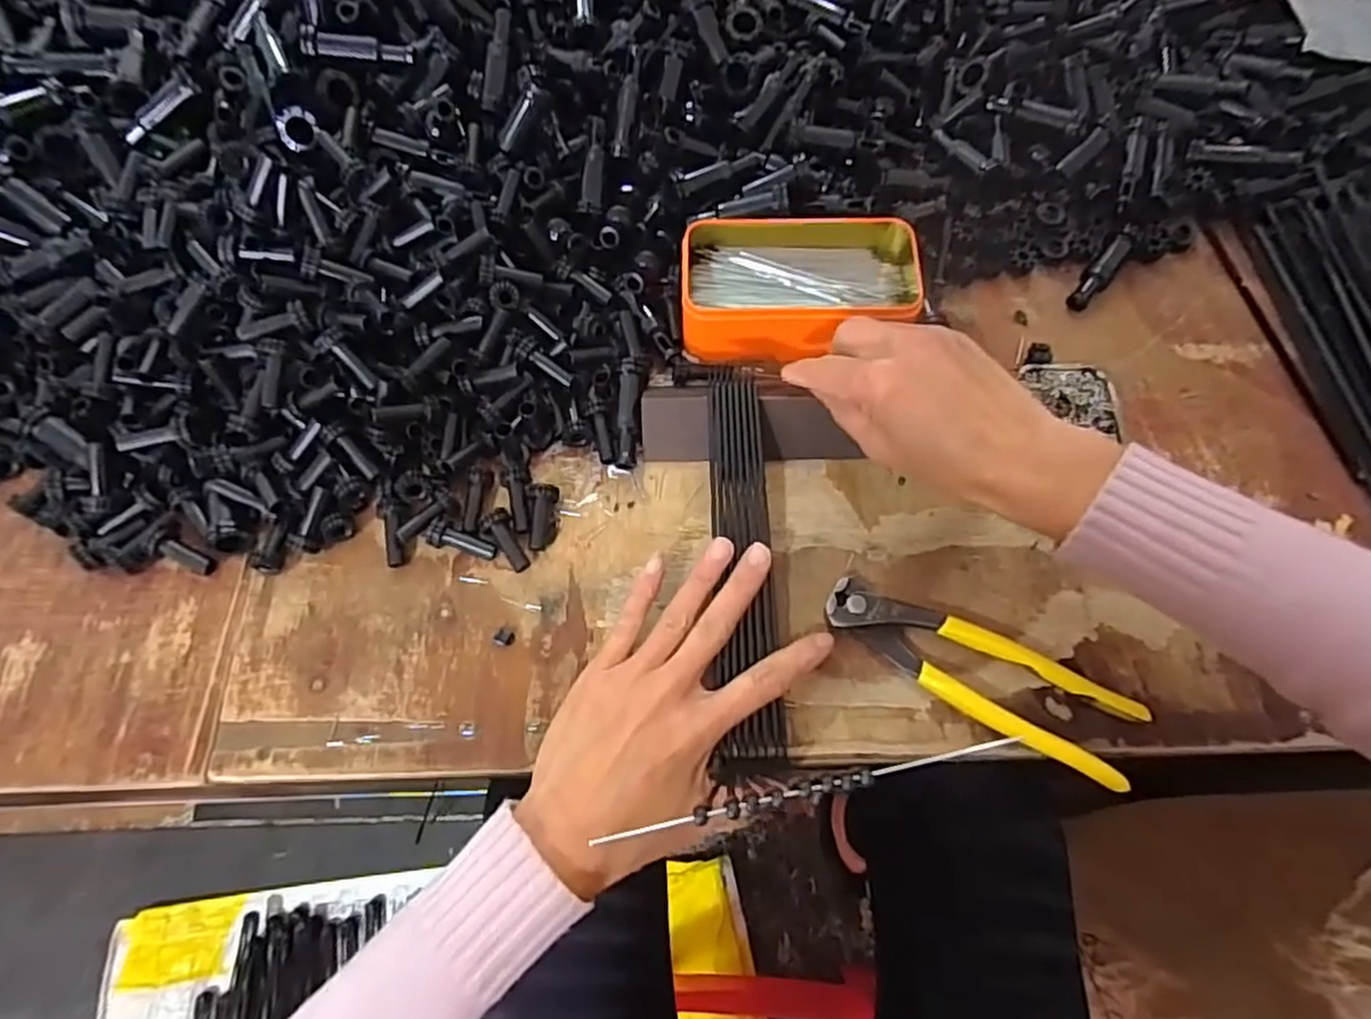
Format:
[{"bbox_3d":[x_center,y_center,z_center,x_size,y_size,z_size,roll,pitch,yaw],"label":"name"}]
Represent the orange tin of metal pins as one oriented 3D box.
[{"bbox_3d":[0.072,-0.142,0.454,0.148,0.039,0.092,3,67,1],"label":"orange tin of metal pins"}]

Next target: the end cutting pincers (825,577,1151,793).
[{"bbox_3d":[0.152,0.086,0.373,0.165,0.016,0.045,26,69,11],"label":"end cutting pincers"}]

